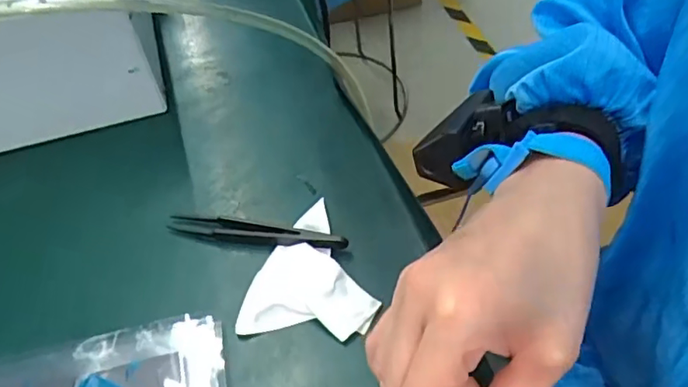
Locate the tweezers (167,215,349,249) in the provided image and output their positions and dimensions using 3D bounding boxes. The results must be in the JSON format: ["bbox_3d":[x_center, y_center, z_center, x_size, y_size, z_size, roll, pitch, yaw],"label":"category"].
[{"bbox_3d":[-0.053,0.021,0.337,0.109,0.008,0.017,3,54,8],"label":"tweezers"}]

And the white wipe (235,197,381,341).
[{"bbox_3d":[-0.013,0.048,0.314,0.068,0.012,0.085,22,62,17],"label":"white wipe"}]

